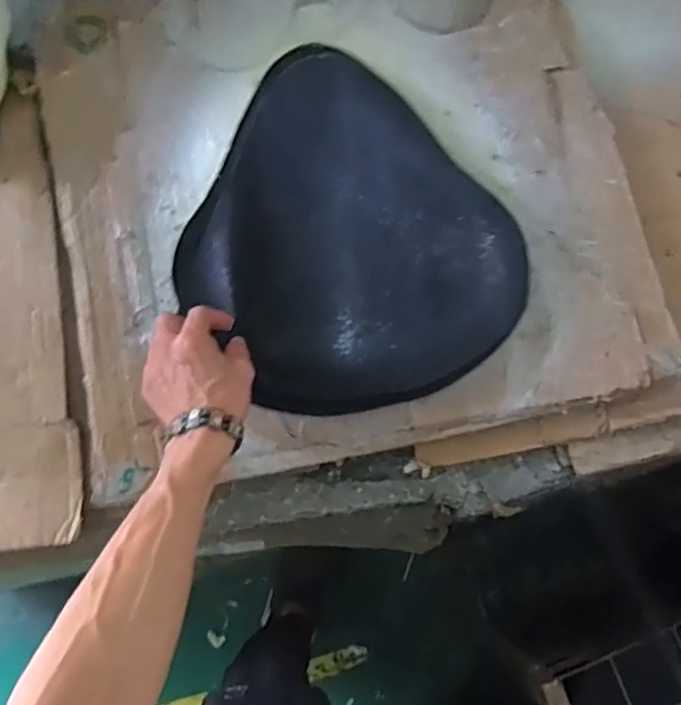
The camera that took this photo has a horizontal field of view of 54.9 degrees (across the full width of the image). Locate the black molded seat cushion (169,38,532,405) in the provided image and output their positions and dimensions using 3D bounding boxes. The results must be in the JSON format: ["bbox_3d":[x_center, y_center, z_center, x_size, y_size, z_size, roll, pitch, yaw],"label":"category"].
[{"bbox_3d":[-0.008,-0.110,0.665,0.295,0.069,0.357,-40,81,-7],"label":"black molded seat cushion"}]

